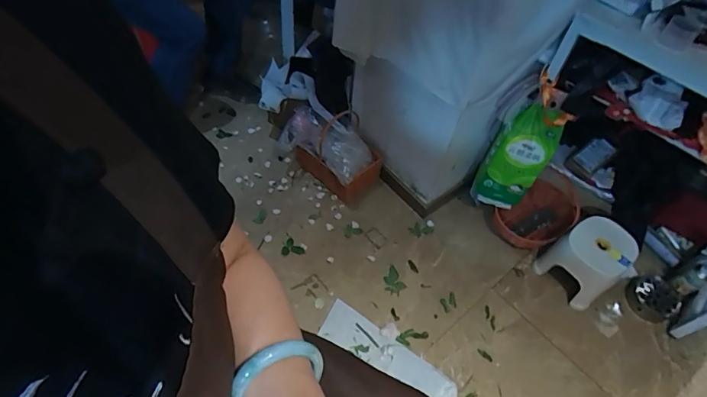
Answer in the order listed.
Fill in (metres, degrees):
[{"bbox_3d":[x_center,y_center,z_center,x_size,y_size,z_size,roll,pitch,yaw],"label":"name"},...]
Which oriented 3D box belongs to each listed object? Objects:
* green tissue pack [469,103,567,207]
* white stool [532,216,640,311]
[{"bbox_3d":[0.499,-0.114,1.333,0.168,0.340,0.103,28,56,15],"label":"green tissue pack"},{"bbox_3d":[0.740,0.199,1.362,0.198,0.208,0.199,-26,60,-23],"label":"white stool"}]

